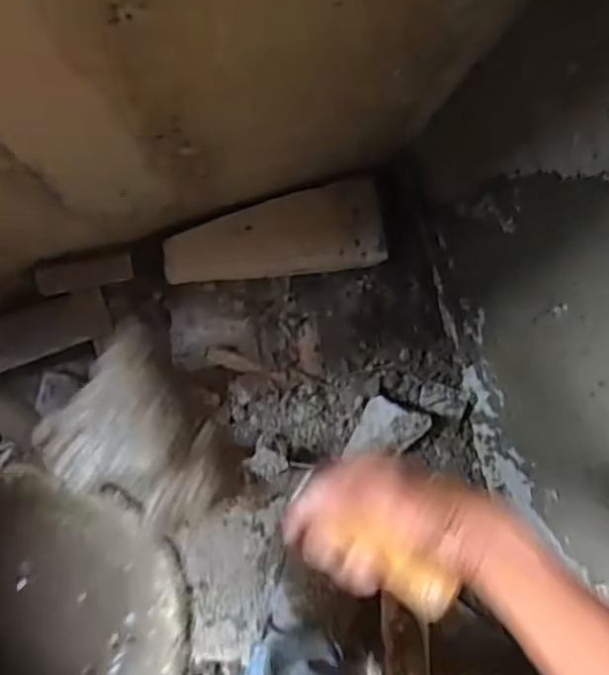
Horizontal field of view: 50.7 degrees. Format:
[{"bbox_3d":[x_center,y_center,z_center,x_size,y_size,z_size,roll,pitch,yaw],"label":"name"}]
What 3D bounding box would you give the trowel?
[{"bbox_3d":[-0.023,0.099,0.417,0.282,0.037,0.097,30,81,-6],"label":"trowel"}]

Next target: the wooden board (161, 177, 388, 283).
[{"bbox_3d":[-0.044,-0.149,0.987,0.330,0.022,0.127,-12,107,-5],"label":"wooden board"}]

